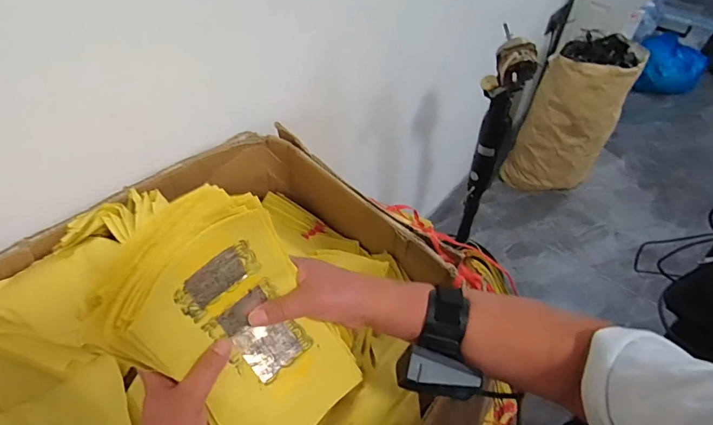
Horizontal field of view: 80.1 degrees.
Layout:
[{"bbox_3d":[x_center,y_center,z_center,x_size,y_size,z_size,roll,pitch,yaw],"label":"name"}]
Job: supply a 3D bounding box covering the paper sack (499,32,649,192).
[{"bbox_3d":[0.873,-0.374,1.754,0.329,0.625,0.256,32,57,24],"label":"paper sack"}]

